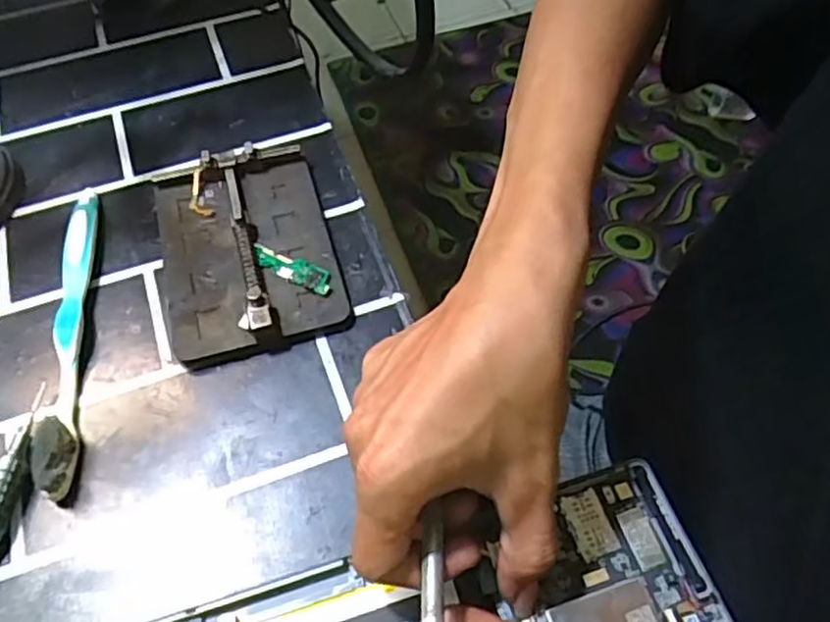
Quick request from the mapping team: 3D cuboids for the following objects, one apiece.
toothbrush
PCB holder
[{"bbox_3d":[-0.174,0.004,0.354,0.016,0.018,0.187,-10,56,-4],"label":"toothbrush"},{"bbox_3d":[-0.093,-0.040,0.378,0.088,0.021,0.137,-16,57,-8],"label":"PCB holder"}]

